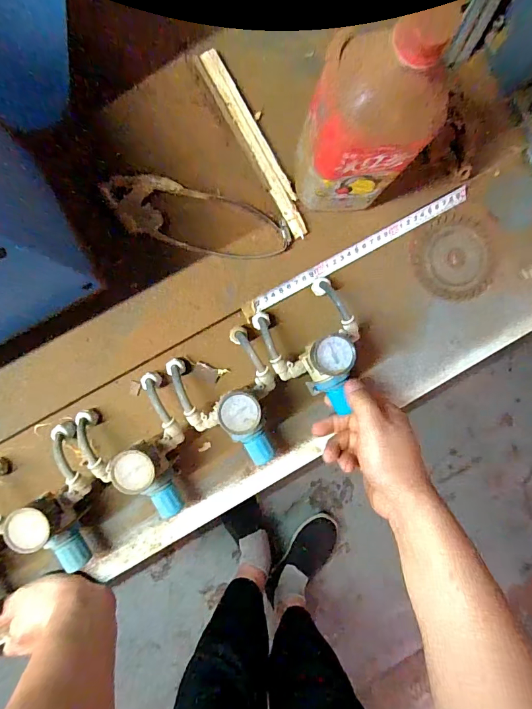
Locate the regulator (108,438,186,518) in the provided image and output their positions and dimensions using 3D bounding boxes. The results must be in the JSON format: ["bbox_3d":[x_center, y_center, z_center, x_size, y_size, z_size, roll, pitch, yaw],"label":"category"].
[{"bbox_3d":[-0.111,0.126,0.401,0.042,0.083,0.087,-38,94,-3],"label":"regulator"}]

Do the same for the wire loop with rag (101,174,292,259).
[{"bbox_3d":[-0.071,-0.145,0.421,0.196,0.021,0.063,12,90,-5],"label":"wire loop with rag"}]

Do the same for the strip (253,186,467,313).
[{"bbox_3d":[0.112,-0.123,0.454,0.282,0.004,0.016,-29,105,-4],"label":"strip"}]

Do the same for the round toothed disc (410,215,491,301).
[{"bbox_3d":[0.222,-0.114,0.466,0.090,0.008,0.098,0,93,0],"label":"round toothed disc"}]

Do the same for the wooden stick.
[{"bbox_3d":[-0.010,-0.228,0.427,0.023,0.012,0.216,-29,93,-4],"label":"wooden stick"}]

